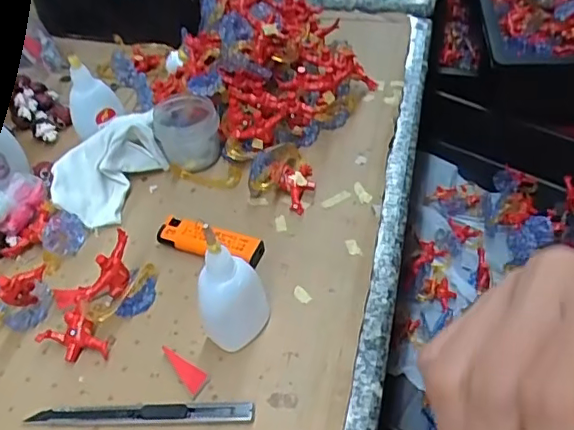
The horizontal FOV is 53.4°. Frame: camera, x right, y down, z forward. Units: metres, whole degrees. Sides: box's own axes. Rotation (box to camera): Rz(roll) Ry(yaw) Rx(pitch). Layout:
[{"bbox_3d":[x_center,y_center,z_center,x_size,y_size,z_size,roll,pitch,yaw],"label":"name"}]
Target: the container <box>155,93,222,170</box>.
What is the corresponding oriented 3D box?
[{"bbox_3d":[-0.085,-0.074,0.493,0.051,0.043,0.063,-6,47,0],"label":"container"}]

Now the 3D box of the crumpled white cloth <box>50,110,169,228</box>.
[{"bbox_3d":[-0.151,-0.045,0.475,0.077,0.036,0.106,18,52,21],"label":"crumpled white cloth"}]

